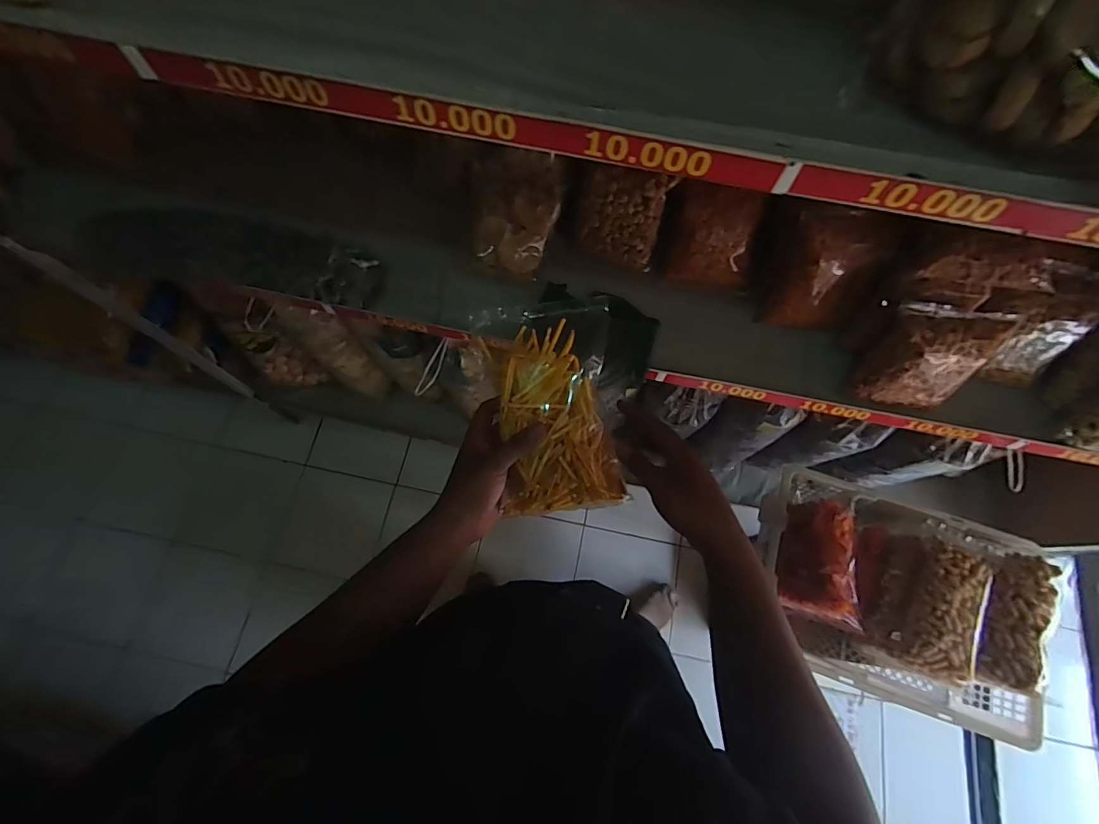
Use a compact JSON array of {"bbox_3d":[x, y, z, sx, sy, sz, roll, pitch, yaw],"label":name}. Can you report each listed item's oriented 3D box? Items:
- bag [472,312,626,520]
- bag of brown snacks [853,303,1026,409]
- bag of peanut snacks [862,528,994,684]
[{"bbox_3d":[0.003,-0.004,0.506,0.132,0.050,0.213,-8,83,1],"label":"bag"},{"bbox_3d":[0.461,-0.067,0.590,0.104,0.120,0.077,13,72,3],"label":"bag of brown snacks"},{"bbox_3d":[0.682,0.338,0.866,0.128,0.089,0.241,20,72,5],"label":"bag of peanut snacks"}]

